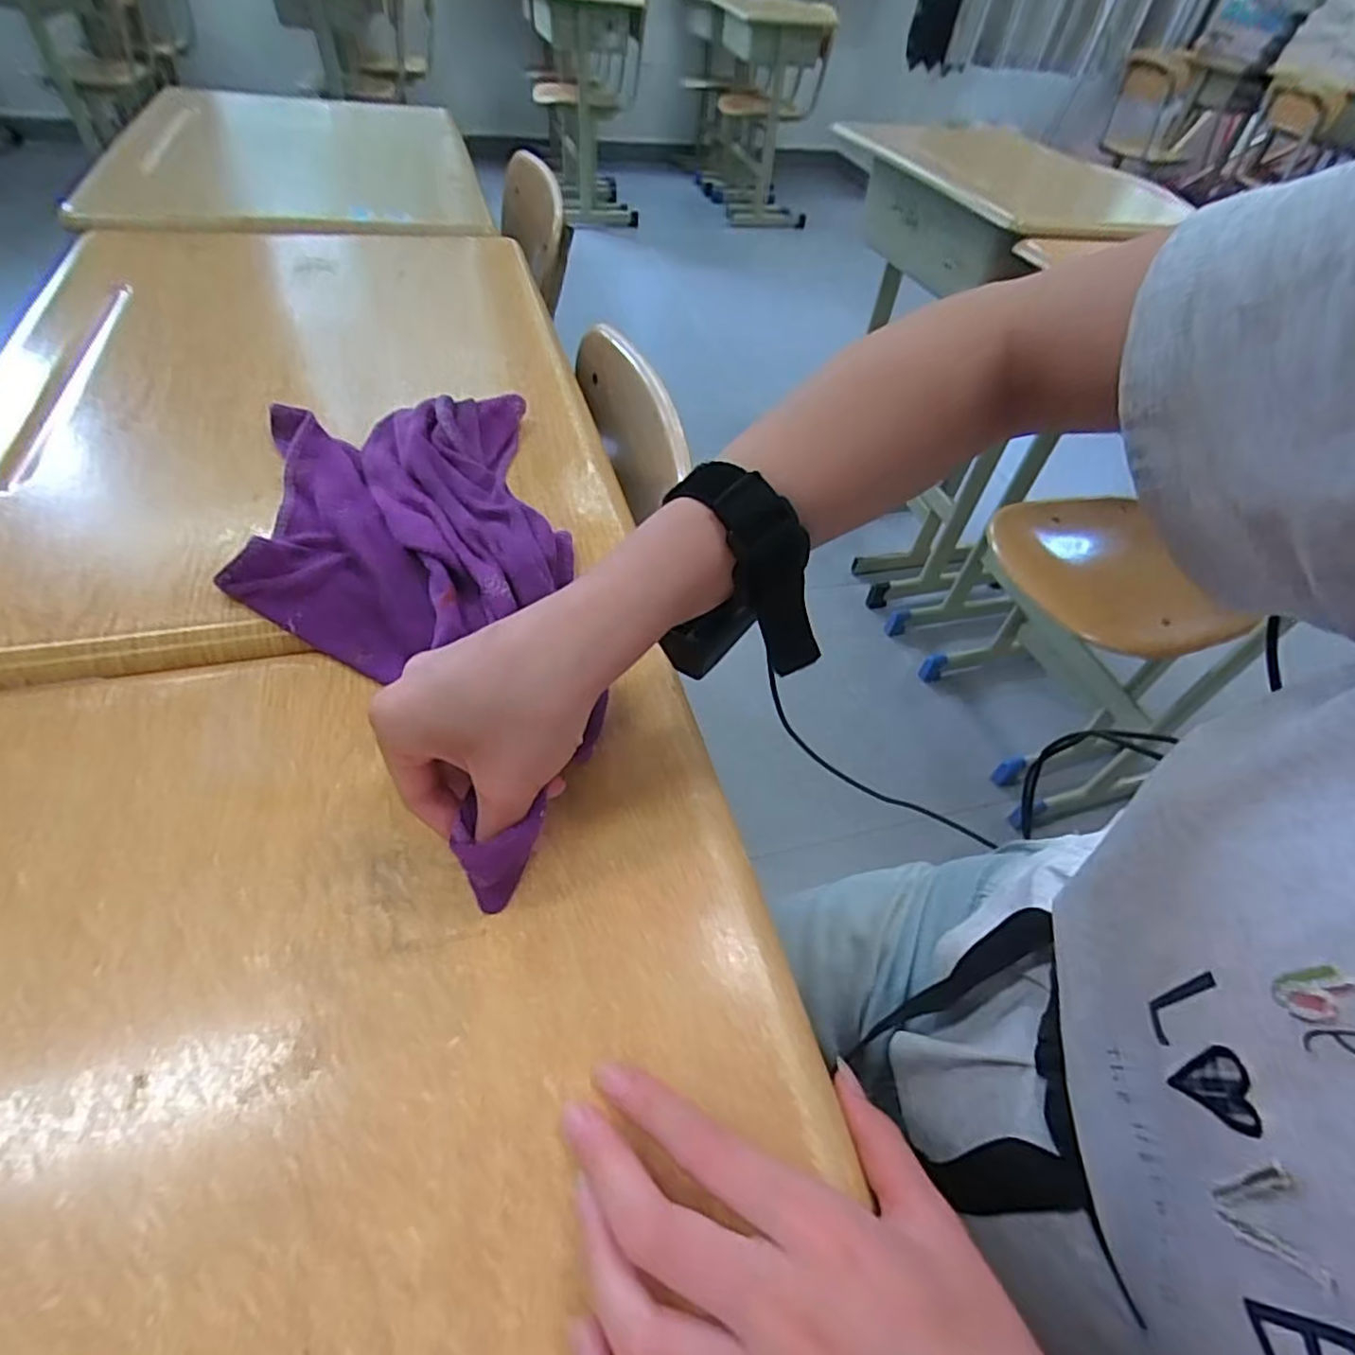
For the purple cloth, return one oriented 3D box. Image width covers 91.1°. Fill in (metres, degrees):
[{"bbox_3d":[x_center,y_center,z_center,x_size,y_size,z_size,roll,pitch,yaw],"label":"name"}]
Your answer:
[{"bbox_3d":[-0.140,-0.051,0.345,0.164,0.035,0.343,-8,52,-13],"label":"purple cloth"}]

